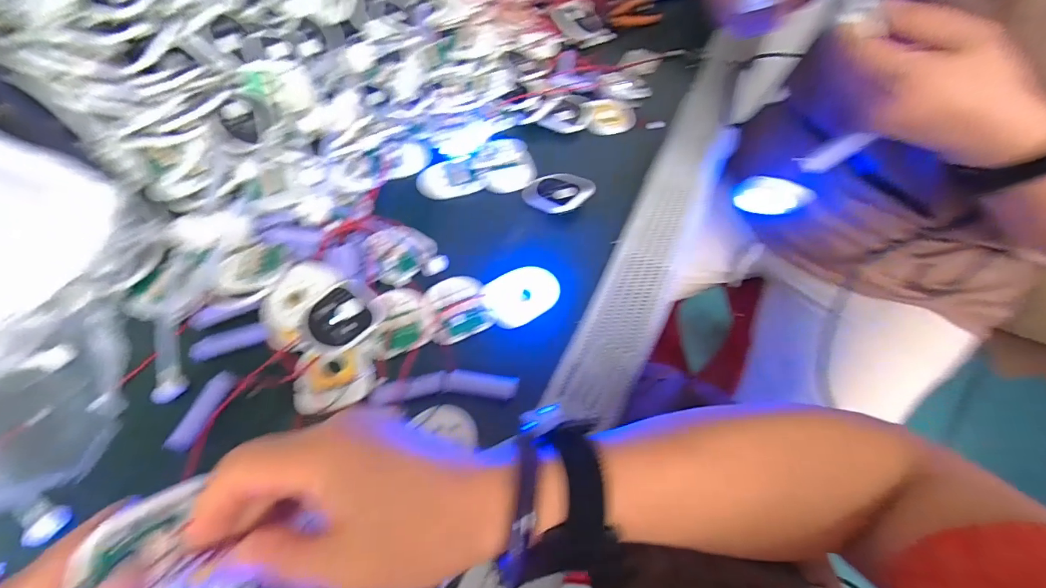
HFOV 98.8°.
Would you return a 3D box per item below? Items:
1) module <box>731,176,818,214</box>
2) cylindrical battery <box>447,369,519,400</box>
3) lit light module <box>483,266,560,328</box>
[{"bbox_3d":[0.253,-0.096,0.451,0.069,0.035,0.016,14,58,9],"label":"module"},{"bbox_3d":[-0.030,0.070,0.334,0.052,0.019,0.016,7,57,5],"label":"cylindrical battery"},{"bbox_3d":[0.000,-0.001,0.380,0.061,0.004,0.048,-28,61,-17],"label":"lit light module"}]

